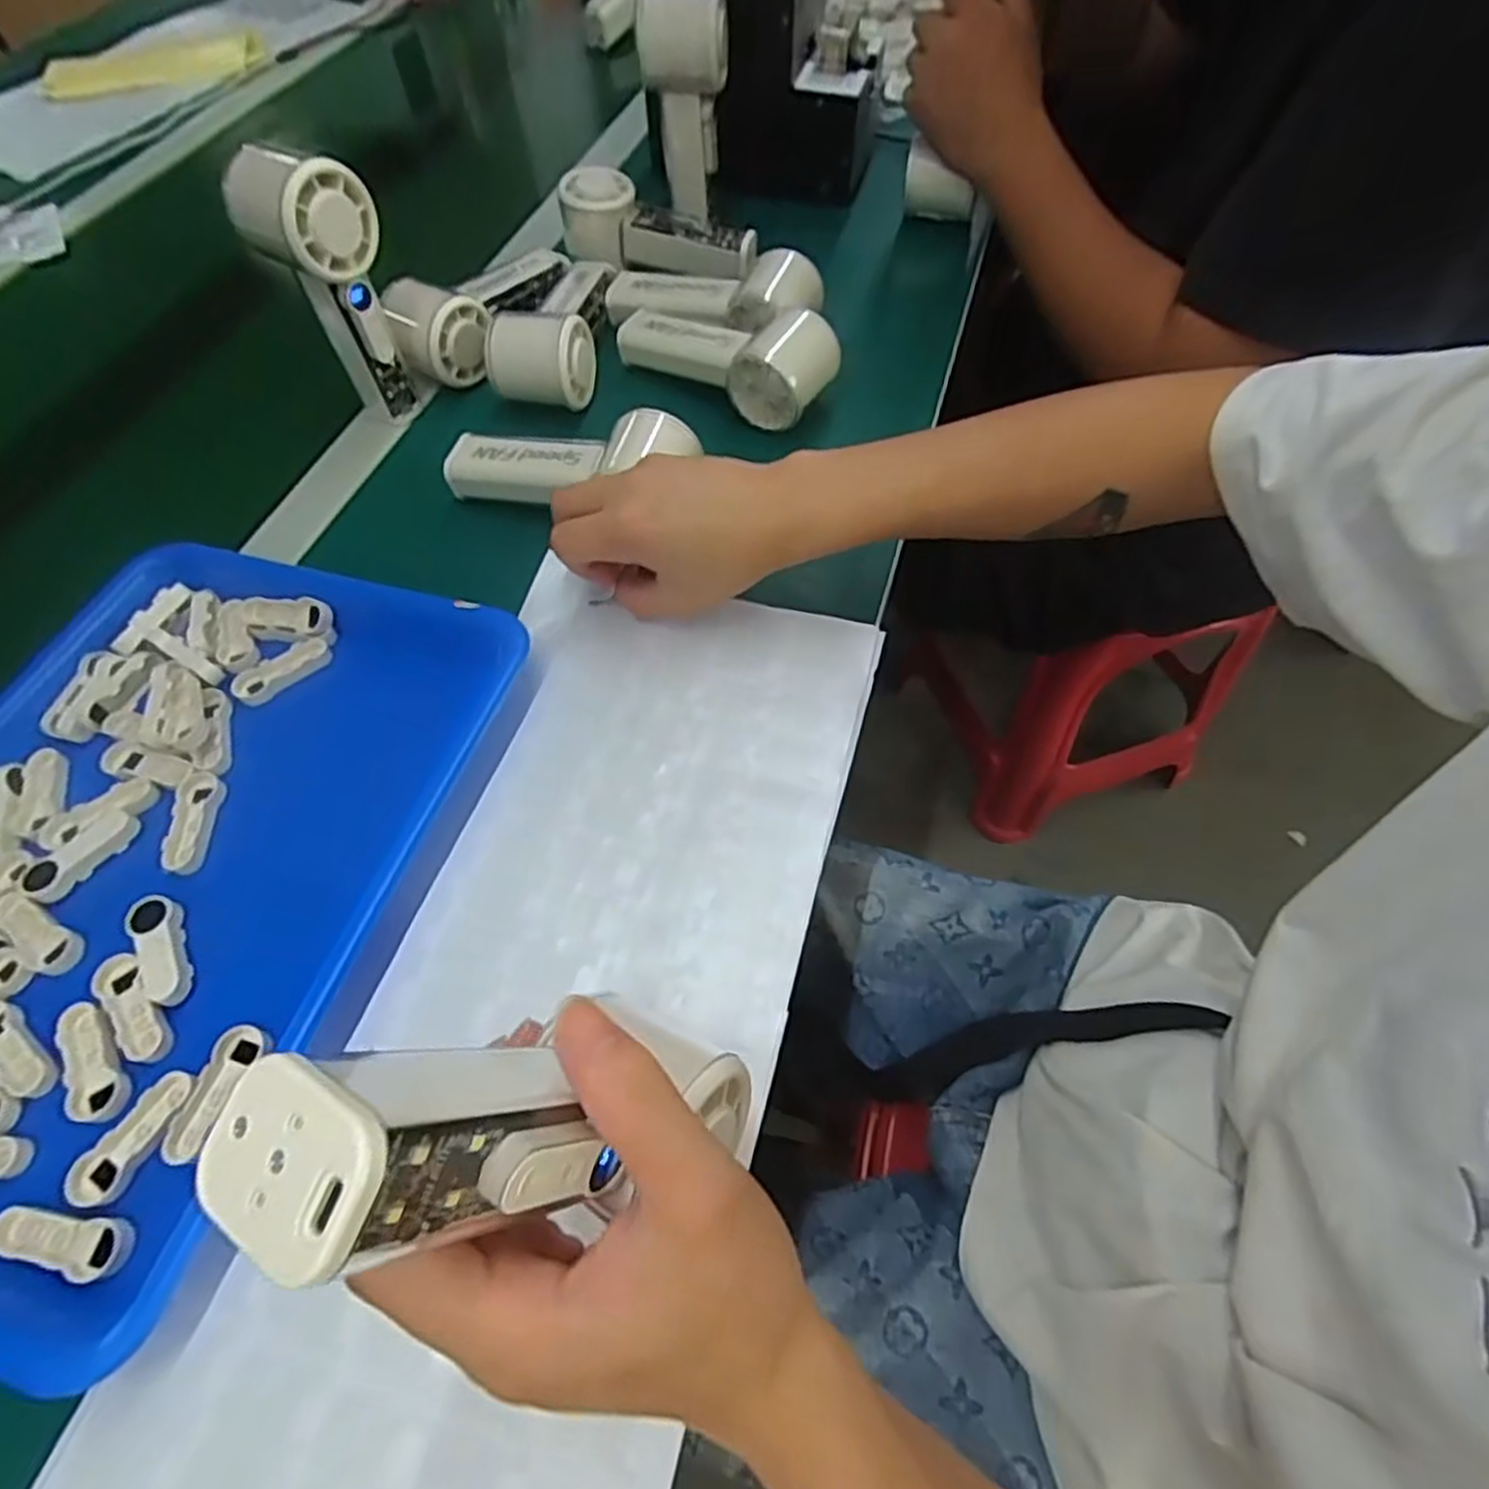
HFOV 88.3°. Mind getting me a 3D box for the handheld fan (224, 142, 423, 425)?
[{"bbox_3d":[-0.255,-0.279,0.472,0.075,0.139,0.049,24,63,16],"label":"handheld fan"}]

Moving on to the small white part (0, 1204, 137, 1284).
[{"bbox_3d":[-0.250,0.183,0.281,0.050,0.010,0.019,4,59,5],"label":"small white part"}]

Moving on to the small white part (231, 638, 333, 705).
[{"bbox_3d":[-0.248,-0.039,0.415,0.051,0.009,0.018,-37,64,-18],"label":"small white part"}]

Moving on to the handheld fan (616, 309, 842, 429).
[{"bbox_3d":[-0.016,-0.269,0.518,0.158,0.044,0.061,28,64,18],"label":"handheld fan"}]

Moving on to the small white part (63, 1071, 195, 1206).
[{"bbox_3d":[-0.236,0.151,0.295,0.018,0.004,0.050,25,63,17],"label":"small white part"}]

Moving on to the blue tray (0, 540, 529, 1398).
[{"bbox_3d":[-0.282,0.049,0.355,0.246,0.032,0.330,13,60,11],"label":"blue tray"}]

